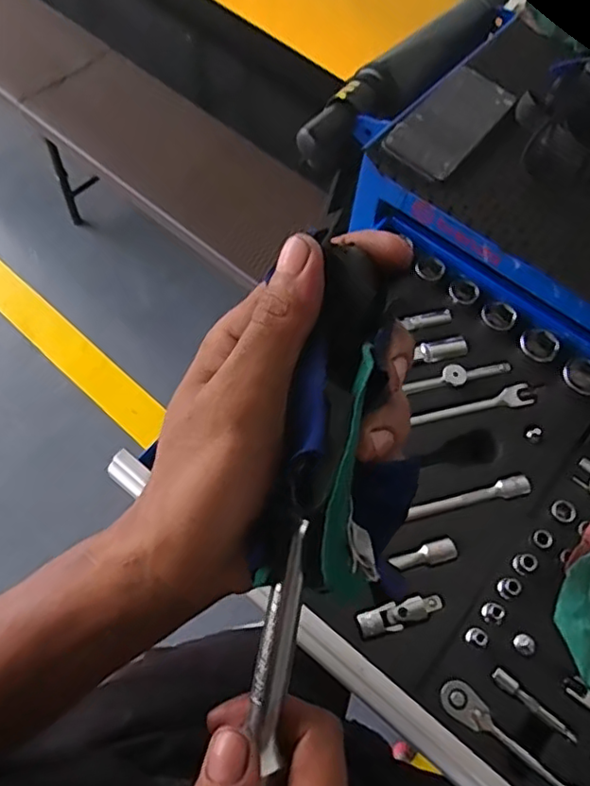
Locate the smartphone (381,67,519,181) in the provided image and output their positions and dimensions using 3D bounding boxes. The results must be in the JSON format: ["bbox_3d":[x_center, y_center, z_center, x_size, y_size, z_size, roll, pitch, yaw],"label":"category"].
[{"bbox_3d":[0.165,-0.288,0.638,0.075,0.011,0.162,36,67,14],"label":"smartphone"}]

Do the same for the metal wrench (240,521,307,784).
[{"bbox_3d":[-0.006,0.096,0.235,0.013,0.007,0.091,10,89,2],"label":"metal wrench"}]

